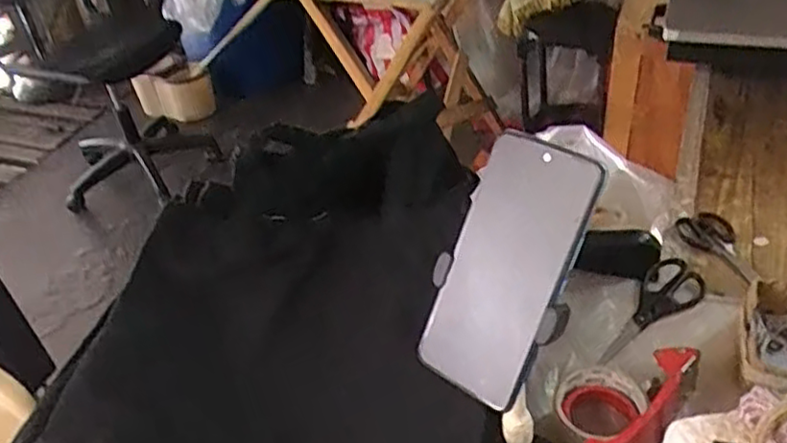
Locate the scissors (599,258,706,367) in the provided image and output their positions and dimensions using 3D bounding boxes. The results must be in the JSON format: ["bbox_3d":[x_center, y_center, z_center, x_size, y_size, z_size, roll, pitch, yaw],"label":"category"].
[{"bbox_3d":[0.292,0.104,0.772,0.182,0.009,0.064,-36,52,-23],"label":"scissors"}]

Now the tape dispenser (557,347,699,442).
[{"bbox_3d":[0.217,0.181,0.659,0.101,0.061,0.157,19,46,28],"label":"tape dispenser"}]

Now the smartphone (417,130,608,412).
[{"bbox_3d":[0.068,0.029,0.421,0.075,0.162,0.015,27,12,35],"label":"smartphone"}]

